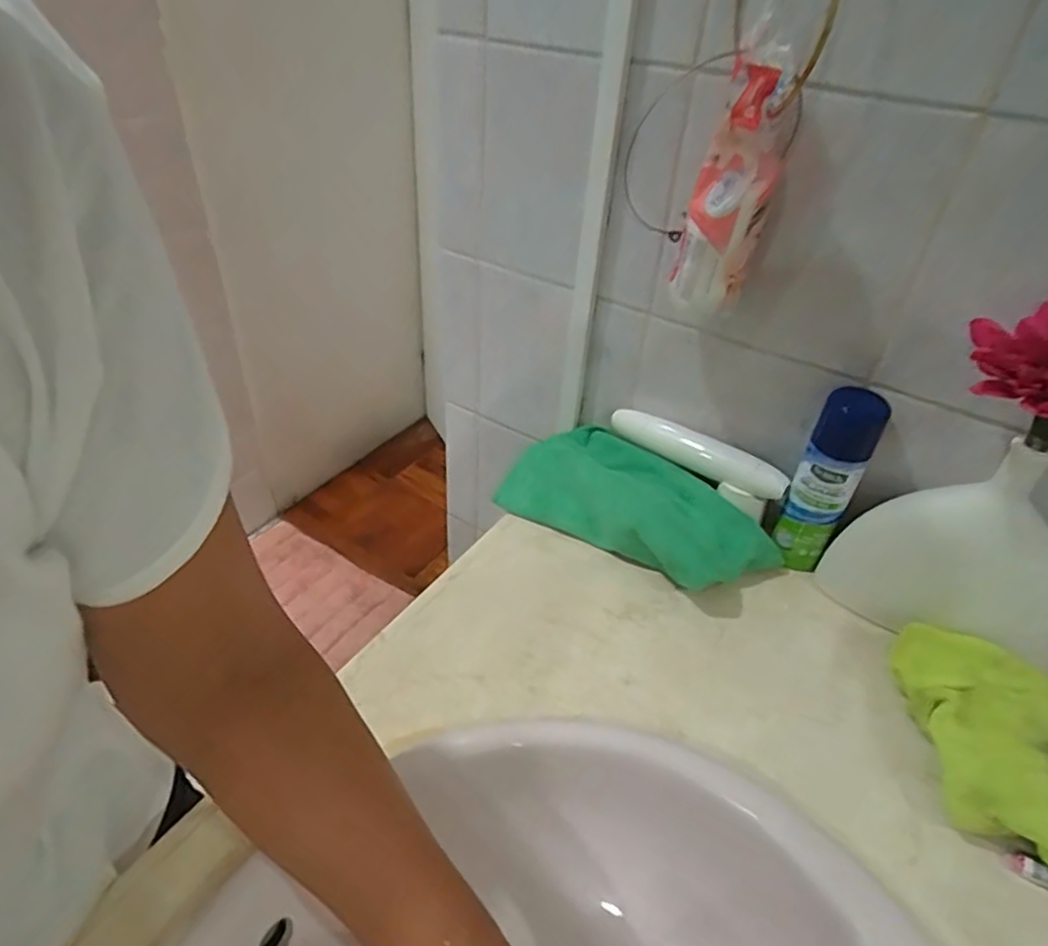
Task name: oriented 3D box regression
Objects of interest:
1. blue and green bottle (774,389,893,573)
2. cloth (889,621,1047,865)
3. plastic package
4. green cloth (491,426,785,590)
[{"bbox_3d":[0.263,0.007,0.573,0.050,0.168,0.051,22,42,22],"label":"blue and green bottle"},{"bbox_3d":[0.342,0.188,0.456,0.114,0.048,0.183,4,39,1],"label":"cloth"},{"bbox_3d":[0.148,-0.204,0.469,0.060,0.176,0.051,16,38,14],"label":"plastic package"},{"bbox_3d":[0.110,0.033,0.628,0.253,0.052,0.118,26,44,25],"label":"green cloth"}]

